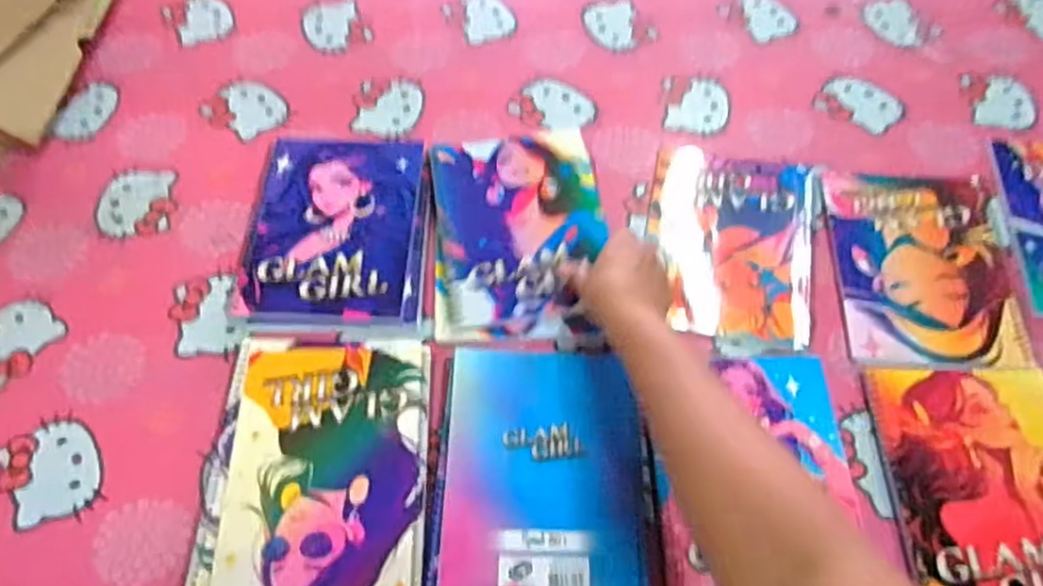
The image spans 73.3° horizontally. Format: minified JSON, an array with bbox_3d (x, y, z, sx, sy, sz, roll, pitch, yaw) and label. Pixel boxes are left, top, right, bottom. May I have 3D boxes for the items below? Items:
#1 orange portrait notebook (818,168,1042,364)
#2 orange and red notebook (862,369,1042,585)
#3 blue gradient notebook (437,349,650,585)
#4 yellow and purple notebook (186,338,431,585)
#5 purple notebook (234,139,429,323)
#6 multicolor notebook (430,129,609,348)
[{"bbox_3d":[0.359,-0.027,0.626,0.149,0.011,0.204,4,61,3],"label":"orange portrait notebook"},{"bbox_3d":[0.357,0.149,0.526,0.148,0.010,0.195,-1,61,0],"label":"orange and red notebook"},{"bbox_3d":[0.017,0.134,0.528,0.146,0.010,0.192,1,61,1],"label":"blue gradient notebook"},{"bbox_3d":[-0.154,0.130,0.534,0.163,0.015,0.205,-2,61,-1],"label":"yellow and purple notebook"},{"bbox_3d":[-0.166,-0.060,0.645,0.158,0.017,0.191,0,61,0],"label":"purple notebook"},{"bbox_3d":[-0.003,-0.056,0.634,0.149,0.011,0.218,-4,61,-2],"label":"multicolor notebook"}]

